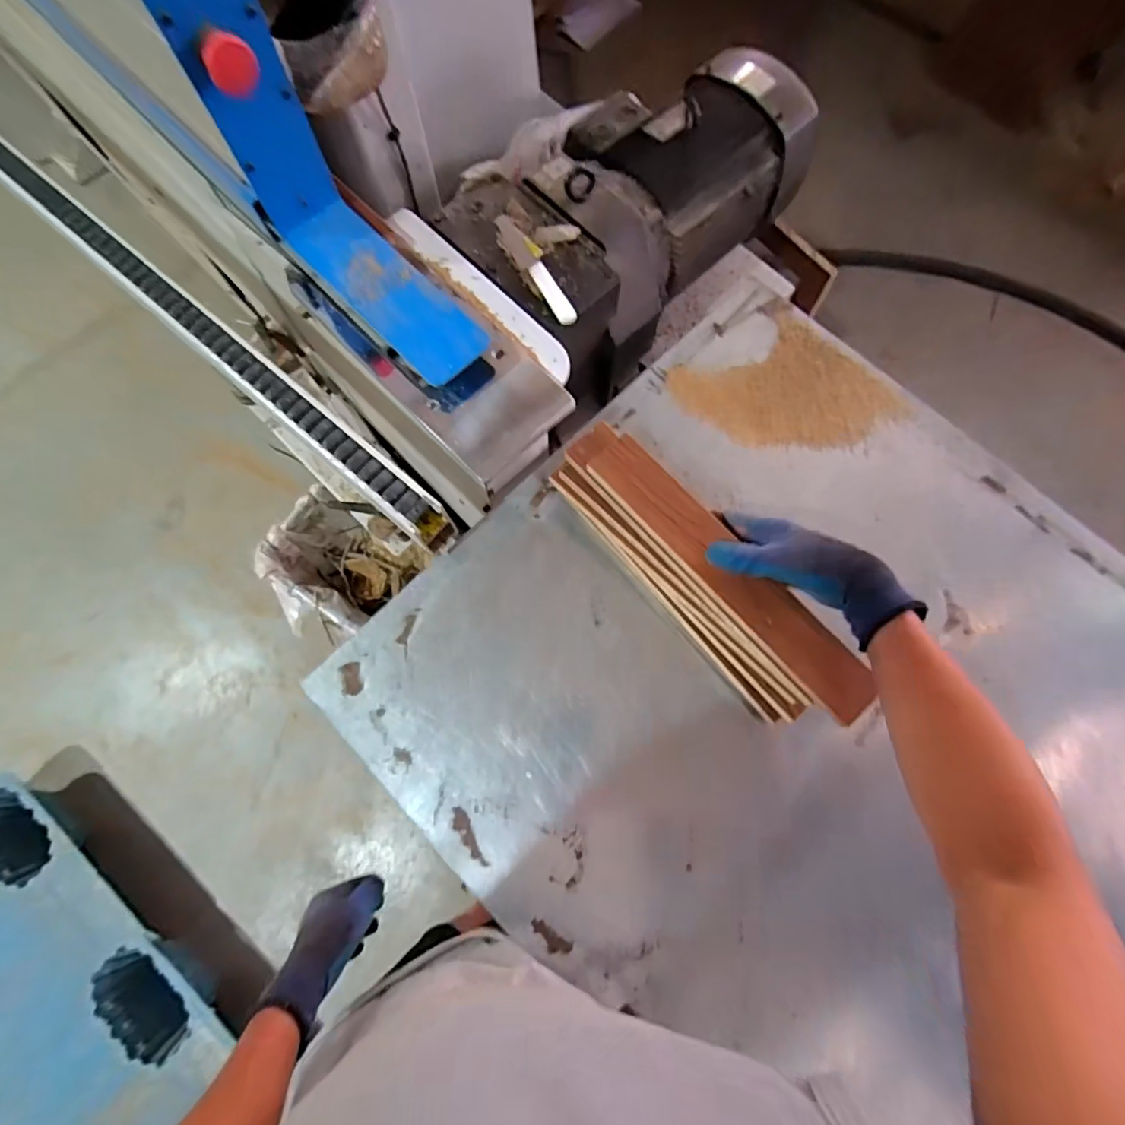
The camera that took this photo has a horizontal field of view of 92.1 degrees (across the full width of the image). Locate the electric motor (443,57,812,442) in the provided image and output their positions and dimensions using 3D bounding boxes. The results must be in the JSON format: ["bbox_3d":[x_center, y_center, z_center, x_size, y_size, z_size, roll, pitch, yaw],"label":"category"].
[{"bbox_3d":[0.109,-0.498,0.808,0.588,0.234,0.265,-44,79,-11],"label":"electric motor"}]

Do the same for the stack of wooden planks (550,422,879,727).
[{"bbox_3d":[0.141,0.014,0.573,0.074,0.128,0.361,-41,81,-12],"label":"stack of wooden planks"}]

